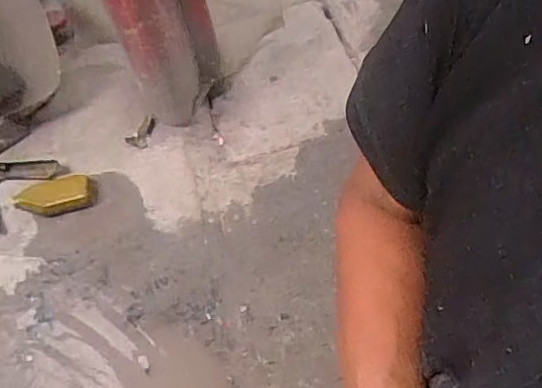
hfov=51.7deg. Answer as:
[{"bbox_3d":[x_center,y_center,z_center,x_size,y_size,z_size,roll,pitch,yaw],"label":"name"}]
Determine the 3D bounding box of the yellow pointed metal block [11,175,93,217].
[{"bbox_3d":[-0.668,0.007,1.723,0.240,0.049,0.124,-15,56,-5],"label":"yellow pointed metal block"}]

